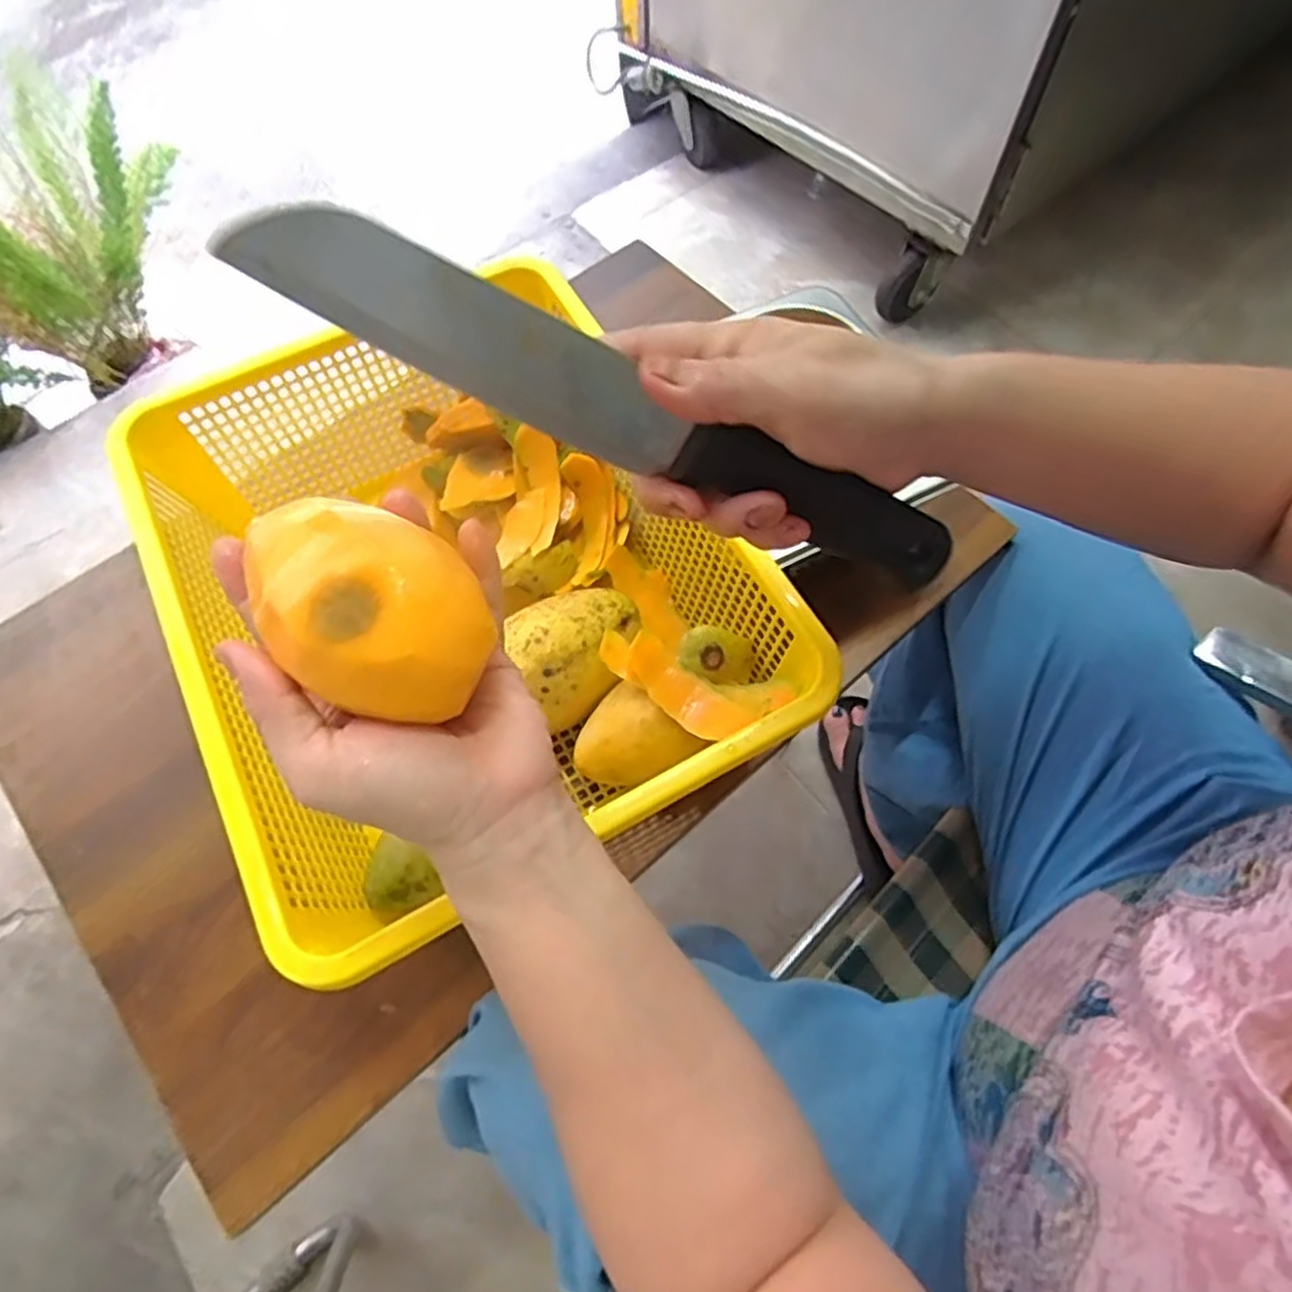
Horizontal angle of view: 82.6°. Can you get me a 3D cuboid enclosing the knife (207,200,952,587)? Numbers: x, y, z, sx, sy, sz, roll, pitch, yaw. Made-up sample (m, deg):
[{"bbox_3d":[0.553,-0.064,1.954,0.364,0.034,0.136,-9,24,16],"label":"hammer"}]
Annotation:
[{"bbox_3d":[-0.004,-0.082,0.260,0.261,0.036,0.020,21,31,-17],"label":"knife"}]

